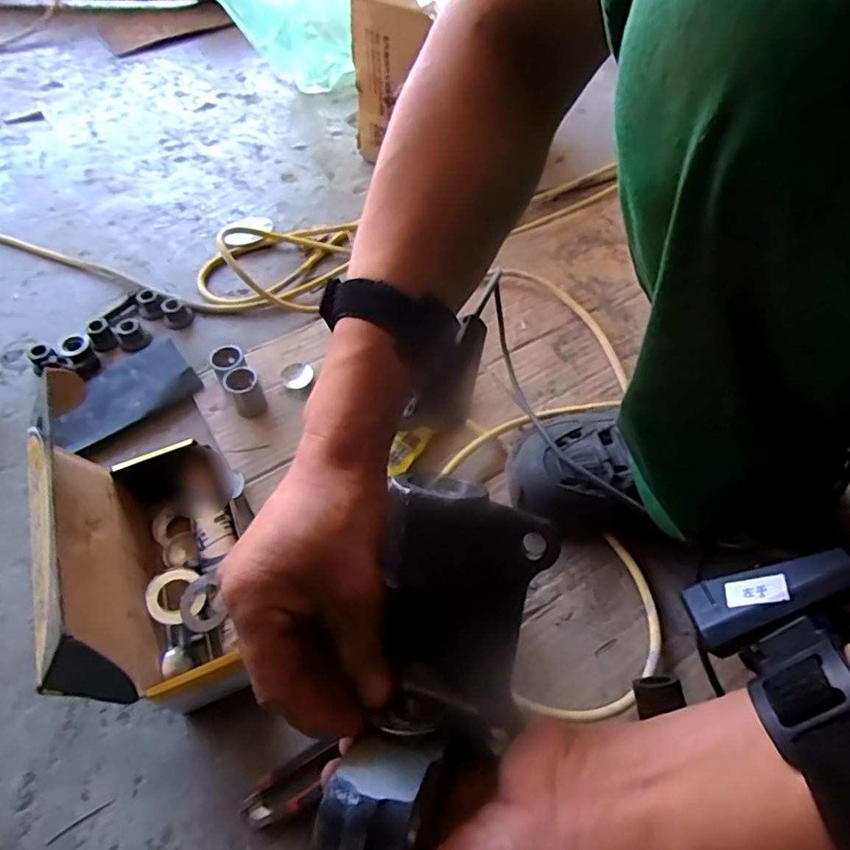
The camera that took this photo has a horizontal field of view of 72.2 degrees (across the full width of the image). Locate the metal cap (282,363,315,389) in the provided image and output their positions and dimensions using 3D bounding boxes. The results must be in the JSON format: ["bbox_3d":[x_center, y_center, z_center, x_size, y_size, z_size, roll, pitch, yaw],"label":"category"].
[{"bbox_3d":[-0.121,-0.046,0.556,0.029,0.009,0.034,-12,56,-9],"label":"metal cap"}]

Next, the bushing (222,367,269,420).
[{"bbox_3d":[-0.162,-0.030,0.527,0.028,0.036,0.028,0,55,0],"label":"bushing"}]

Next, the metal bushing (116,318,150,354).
[{"bbox_3d":[-0.293,-0.090,0.581,0.026,0.019,0.032,-30,60,-19],"label":"metal bushing"}]

